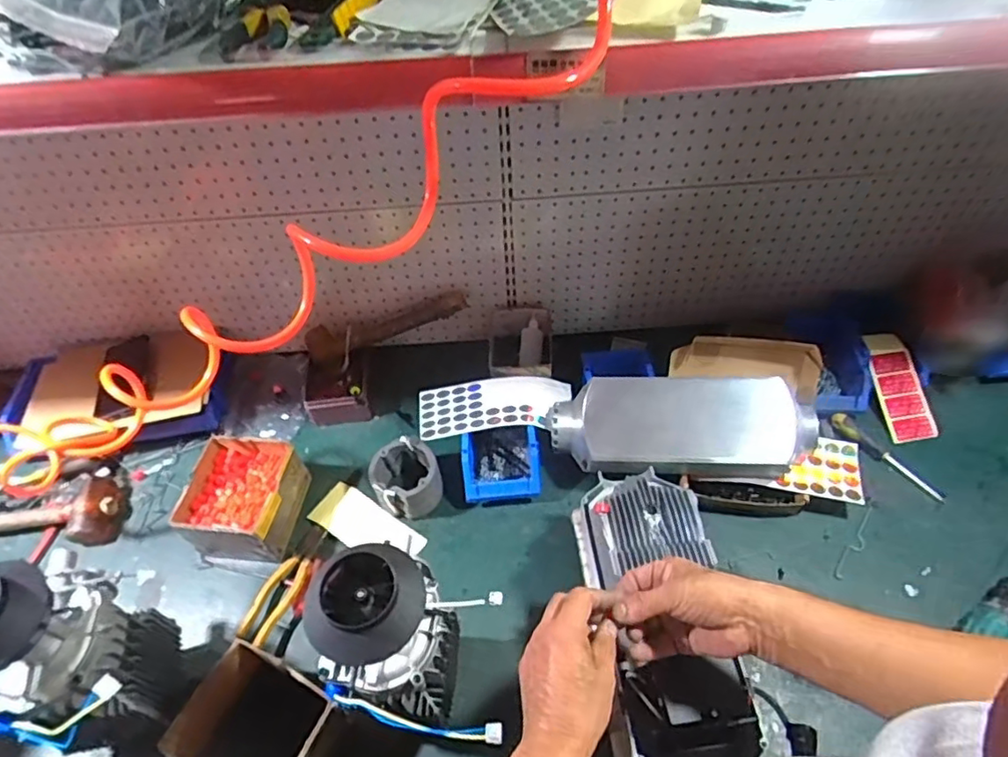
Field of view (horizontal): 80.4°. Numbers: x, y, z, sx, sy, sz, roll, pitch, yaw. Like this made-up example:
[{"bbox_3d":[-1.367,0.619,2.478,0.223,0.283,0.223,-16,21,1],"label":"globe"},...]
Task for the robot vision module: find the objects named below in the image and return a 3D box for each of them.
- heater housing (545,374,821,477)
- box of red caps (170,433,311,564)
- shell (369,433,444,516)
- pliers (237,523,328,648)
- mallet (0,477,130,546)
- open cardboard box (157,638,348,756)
[{"bbox_3d":[0.260,0.072,0.882,0.380,0.109,0.119,2,50,5],"label":"heater housing"},{"bbox_3d":[-0.394,0.182,0.907,0.149,0.095,0.155,2,49,5],"label":"box of red caps"},{"bbox_3d":[-0.151,0.153,0.925,0.103,0.073,0.096,-2,49,2],"label":"shell"},{"bbox_3d":[-0.312,0.290,0.861,0.044,0.019,0.180,16,52,16],"label":"pliers"},{"bbox_3d":[-0.749,0.211,0.932,0.284,0.055,0.104,-5,49,-1],"label":"mallet"},{"bbox_3d":[-0.277,0.406,0.686,0.155,0.089,0.130,16,52,16],"label":"open cardboard box"}]

